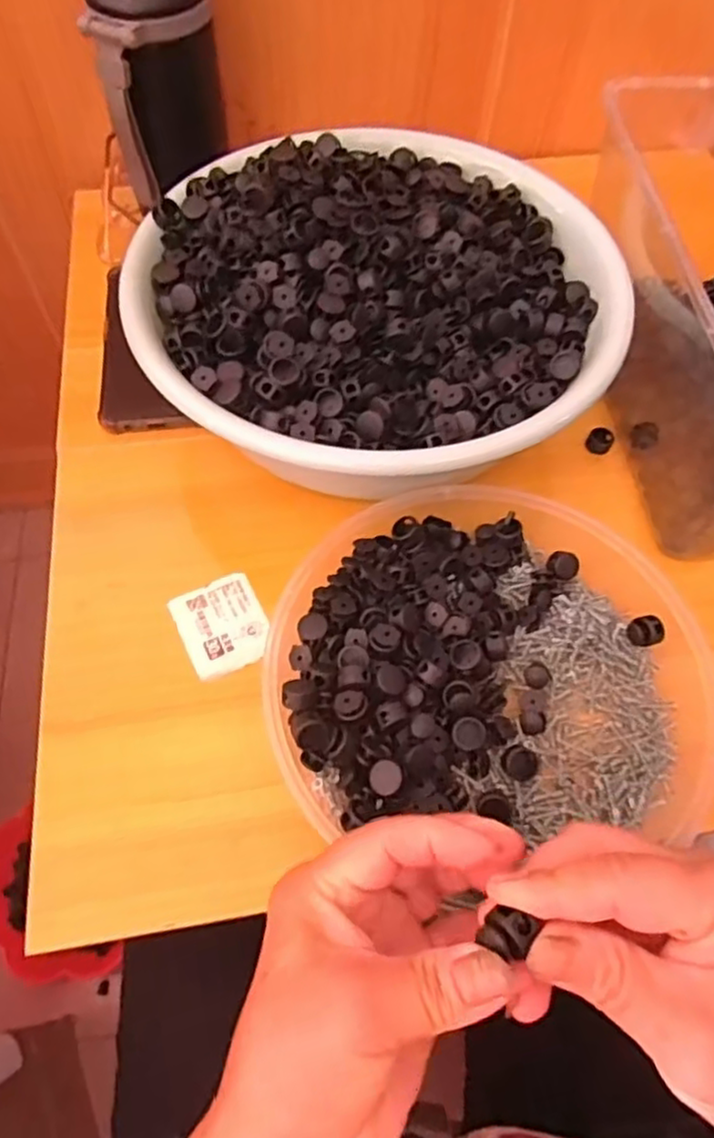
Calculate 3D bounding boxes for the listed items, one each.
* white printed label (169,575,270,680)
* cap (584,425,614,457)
[{"bbox_3d":[-0.079,0.033,0.402,0.049,0.004,0.058,-23,66,-14],"label":"white printed label"},{"bbox_3d":[0.169,-0.089,0.473,0.017,0.014,0.018,1,62,-2],"label":"cap"}]

